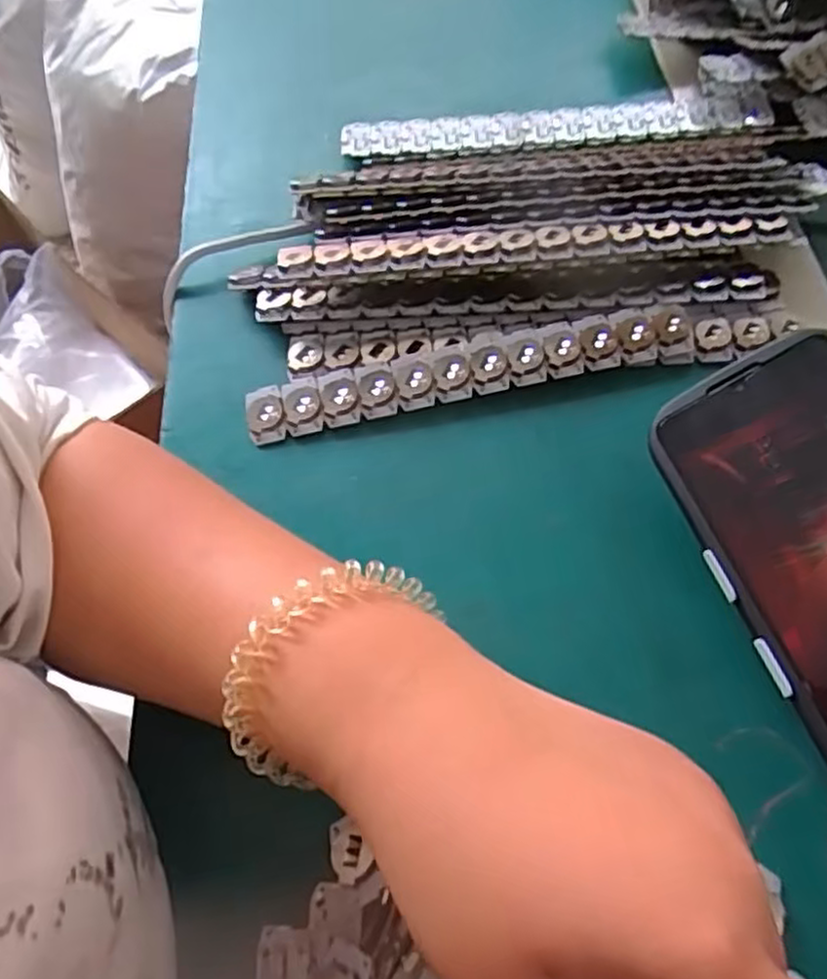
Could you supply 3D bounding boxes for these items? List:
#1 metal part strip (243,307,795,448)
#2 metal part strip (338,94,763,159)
[{"bbox_3d":[0.052,-0.061,0.353,0.263,0.012,0.028,-10,61,-3],"label":"metal part strip"},{"bbox_3d":[0.087,-0.219,0.441,0.255,0.012,0.028,-4,61,0],"label":"metal part strip"}]

